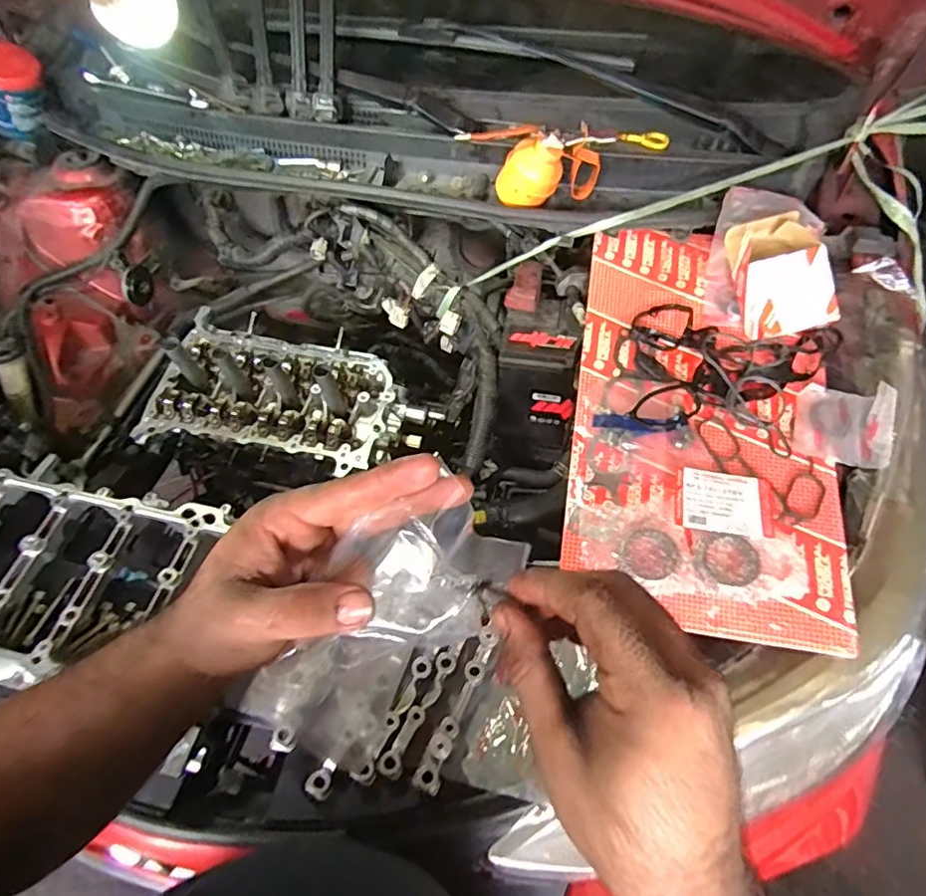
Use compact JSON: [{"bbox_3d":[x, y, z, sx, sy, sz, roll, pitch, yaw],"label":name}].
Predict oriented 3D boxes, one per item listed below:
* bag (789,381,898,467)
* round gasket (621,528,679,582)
[{"bbox_3d":[0.428,-0.030,0.641,0.099,0.024,0.100,16,76,11],"label":"bag"},{"bbox_3d":[0.194,0.110,0.589,0.054,0.007,0.055,-3,65,6],"label":"round gasket"}]

